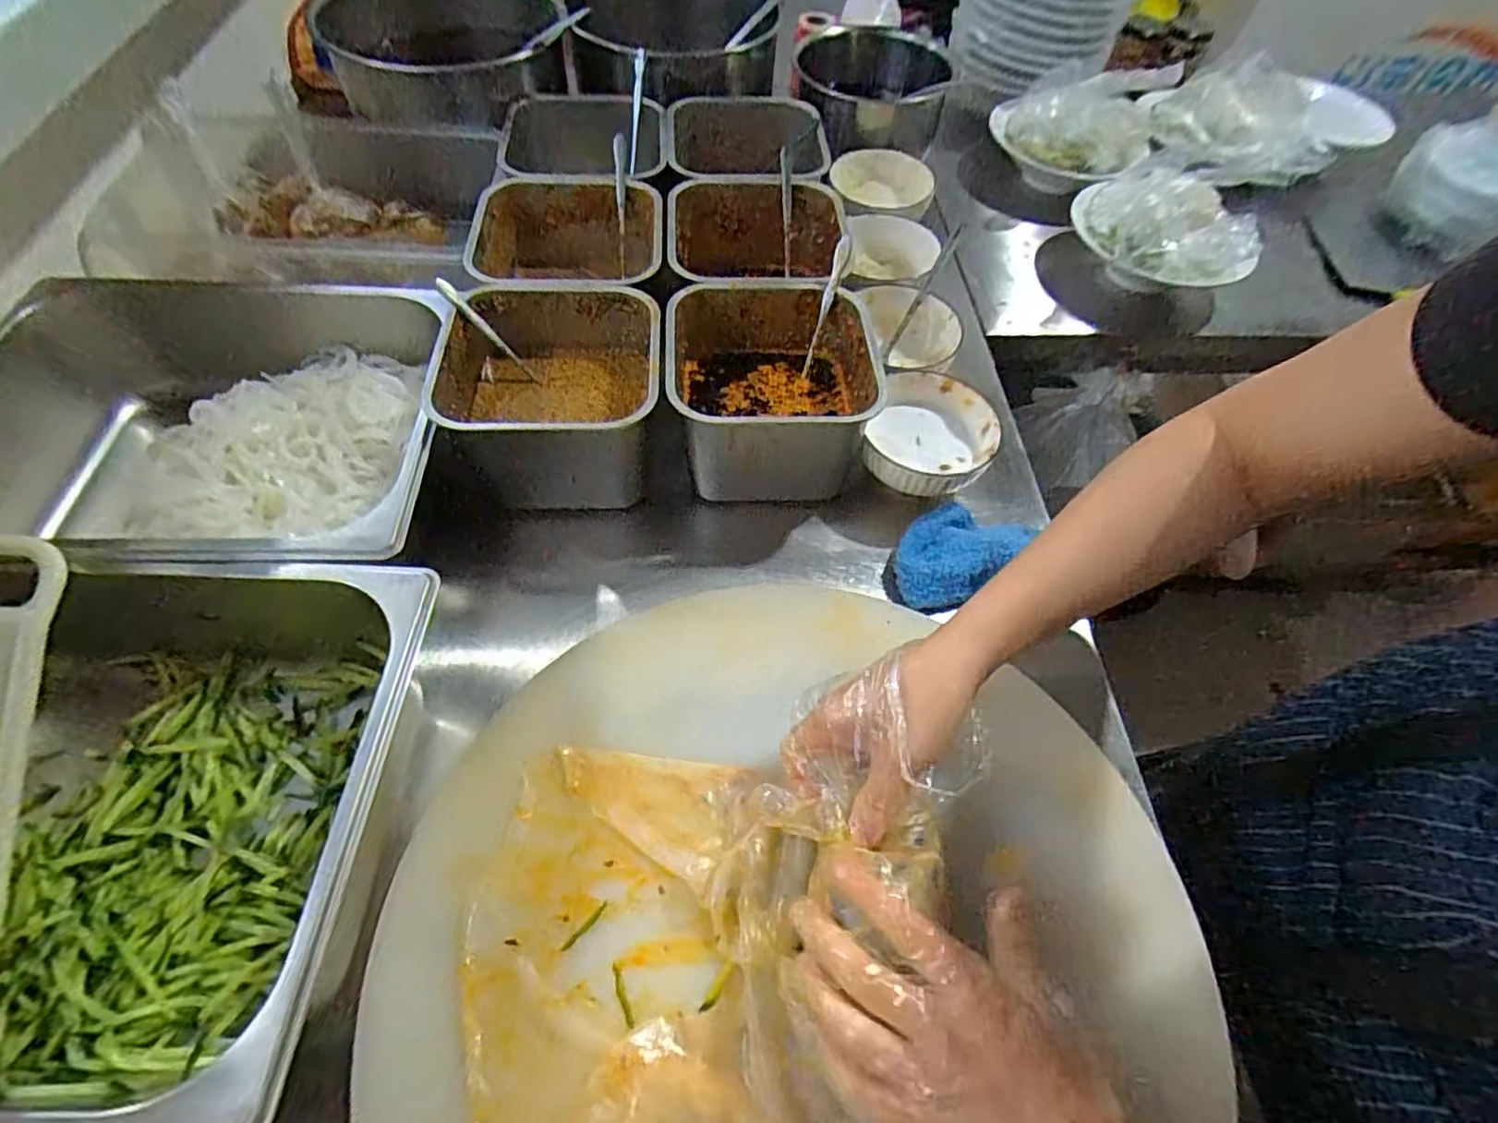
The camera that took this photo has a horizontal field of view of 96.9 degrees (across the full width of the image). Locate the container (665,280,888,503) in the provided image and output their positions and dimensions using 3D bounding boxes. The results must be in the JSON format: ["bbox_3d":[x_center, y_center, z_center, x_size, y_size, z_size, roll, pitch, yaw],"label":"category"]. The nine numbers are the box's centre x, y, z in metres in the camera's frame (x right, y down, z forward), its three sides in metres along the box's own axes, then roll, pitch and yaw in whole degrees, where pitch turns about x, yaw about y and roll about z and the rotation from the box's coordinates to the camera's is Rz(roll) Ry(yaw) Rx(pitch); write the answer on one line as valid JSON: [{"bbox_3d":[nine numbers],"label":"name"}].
[{"bbox_3d":[0.015,-0.137,0.544,0.155,0.100,0.158,-1,58,-4],"label":"container"}]

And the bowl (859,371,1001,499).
[{"bbox_3d":[0.151,-0.107,0.553,0.102,0.038,0.120,14,58,5],"label":"bowl"}]

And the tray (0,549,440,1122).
[{"bbox_3d":[-0.362,0.129,0.357,0.341,0.099,0.260,3,57,-2],"label":"tray"}]

